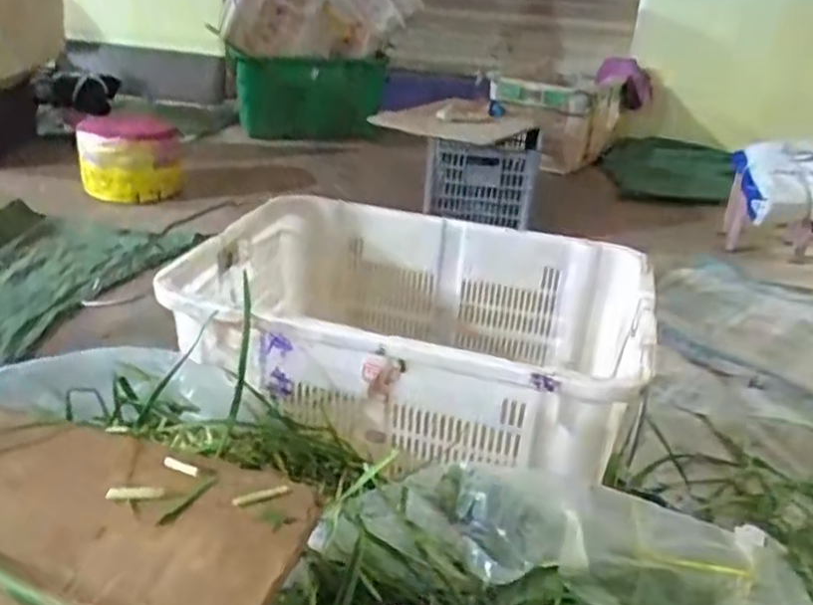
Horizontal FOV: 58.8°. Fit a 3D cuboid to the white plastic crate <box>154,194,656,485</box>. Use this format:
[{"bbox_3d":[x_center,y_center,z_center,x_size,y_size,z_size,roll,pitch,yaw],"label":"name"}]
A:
[{"bbox_3d":[0.012,0.051,1.138,0.669,0.270,0.457,10,27,11],"label":"white plastic crate"}]

